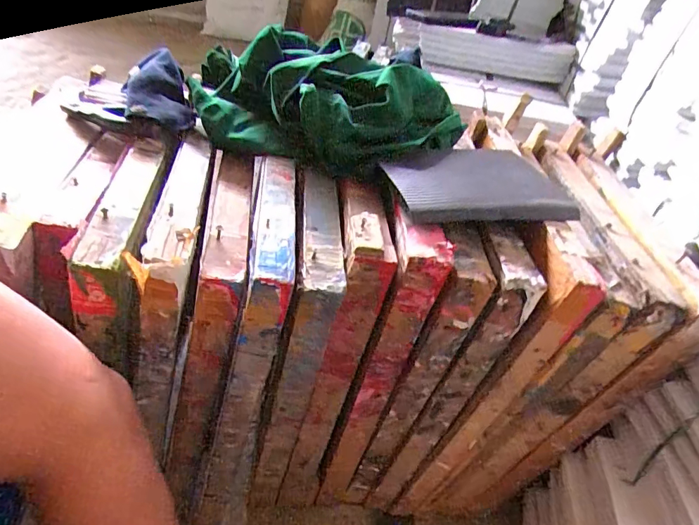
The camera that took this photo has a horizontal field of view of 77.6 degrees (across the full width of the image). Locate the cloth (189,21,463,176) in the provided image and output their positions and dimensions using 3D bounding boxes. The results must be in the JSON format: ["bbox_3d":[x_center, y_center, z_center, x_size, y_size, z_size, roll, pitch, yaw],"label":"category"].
[{"bbox_3d":[-0.034,-0.213,0.579,0.321,0.125,0.231,-4,40,-13],"label":"cloth"}]

